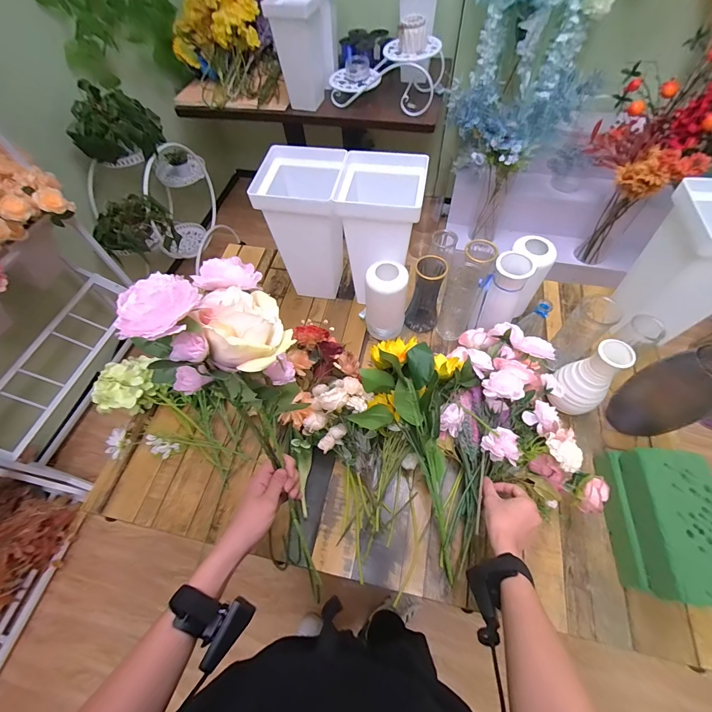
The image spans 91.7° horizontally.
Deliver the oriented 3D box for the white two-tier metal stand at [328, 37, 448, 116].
[{"bbox_3d":[0.112,-1.116,1.359,0.449,0.174,0.225,7,61,8],"label":"white two-tier metal stand"}]

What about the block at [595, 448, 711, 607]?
[{"bbox_3d":[0.530,0.283,0.592,0.114,0.125,0.226,3,60,6],"label":"block"}]

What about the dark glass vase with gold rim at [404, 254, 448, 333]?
[{"bbox_3d":[0.165,-0.150,0.823,0.075,0.193,0.085,7,61,8],"label":"dark glass vase with gold rim"}]

